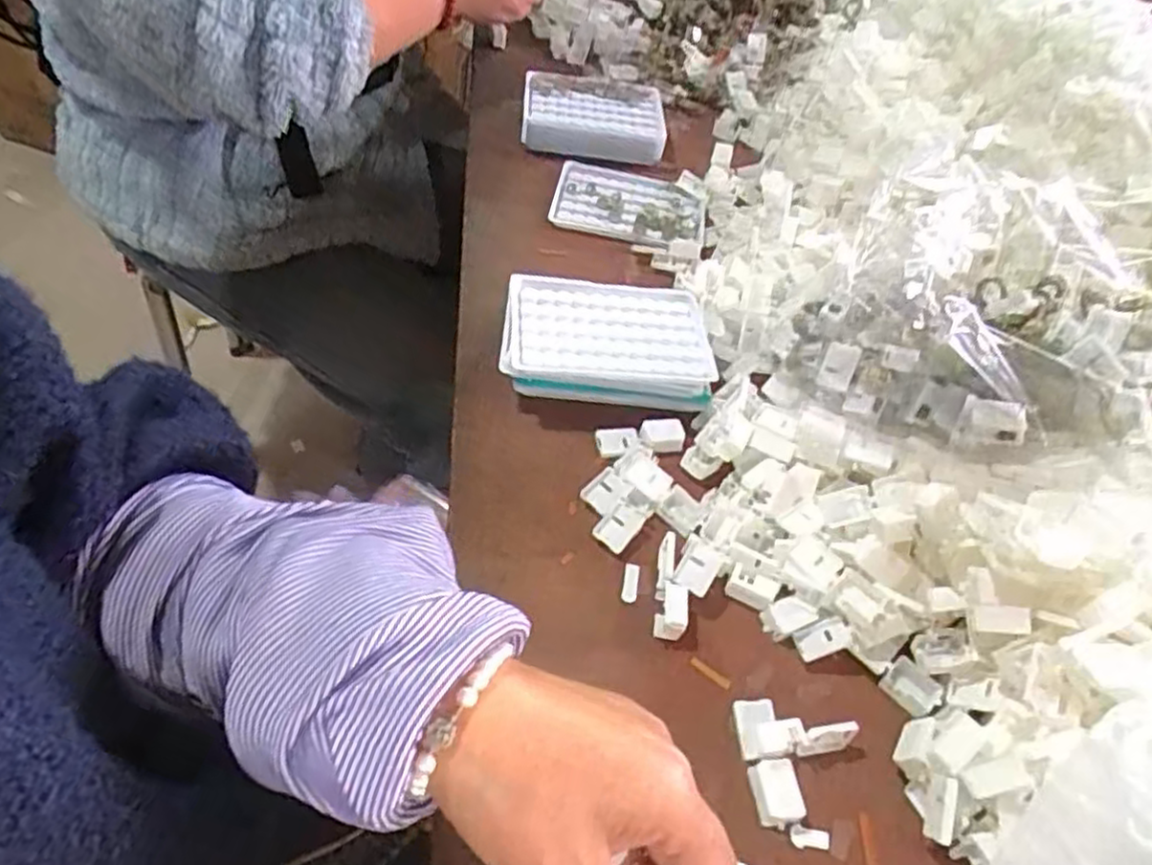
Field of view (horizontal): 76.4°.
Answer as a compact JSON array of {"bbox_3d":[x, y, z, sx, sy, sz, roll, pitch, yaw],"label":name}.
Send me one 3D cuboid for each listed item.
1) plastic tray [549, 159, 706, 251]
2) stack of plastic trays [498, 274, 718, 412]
[{"bbox_3d":[0.044,-0.193,0.629,0.129,0.010,0.095,15,49,3],"label":"plastic tray"},{"bbox_3d":[0.019,-0.061,0.489,0.135,0.034,0.100,5,50,-9],"label":"stack of plastic trays"}]

